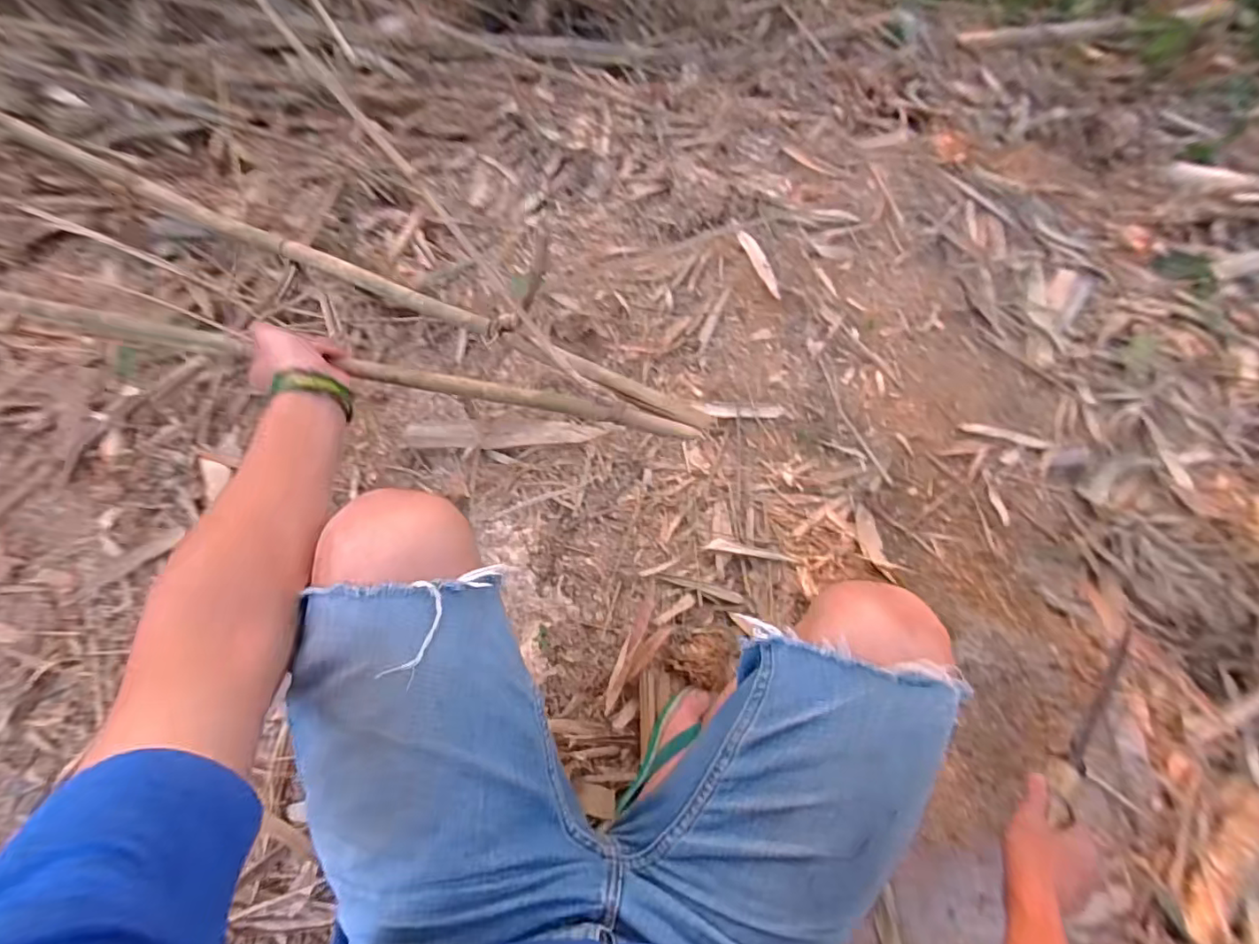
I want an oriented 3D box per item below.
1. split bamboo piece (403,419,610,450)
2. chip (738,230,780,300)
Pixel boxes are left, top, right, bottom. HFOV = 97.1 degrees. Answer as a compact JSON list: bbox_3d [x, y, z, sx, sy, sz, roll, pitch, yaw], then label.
[{"bbox_3d":[-0.183,-0.056,0.824,0.280,0.014,0.045,-4,68,-11],"label":"split bamboo piece"},{"bbox_3d":[0.244,-0.393,1.045,0.031,0.015,0.172,-15,64,-5],"label":"chip"}]

